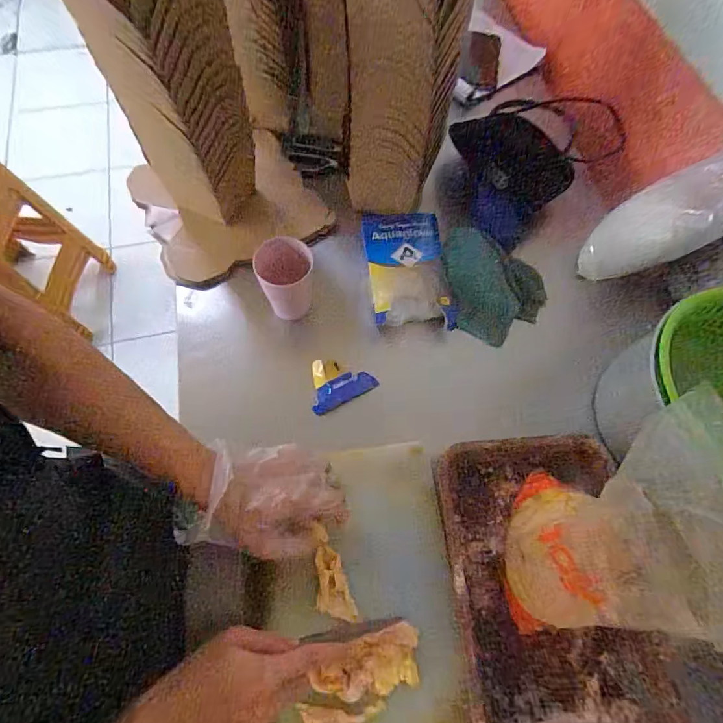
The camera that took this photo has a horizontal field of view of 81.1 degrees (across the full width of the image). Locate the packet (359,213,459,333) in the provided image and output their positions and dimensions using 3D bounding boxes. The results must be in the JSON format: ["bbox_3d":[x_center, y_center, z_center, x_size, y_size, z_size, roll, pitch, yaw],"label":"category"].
[{"bbox_3d":[0.063,-0.137,0.607,0.110,0.027,0.184,-6,68,-5],"label":"packet"}]

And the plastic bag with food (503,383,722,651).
[{"bbox_3d":[0.234,0.147,0.397,0.134,0.195,0.202,5,68,-1],"label":"plastic bag with food"}]

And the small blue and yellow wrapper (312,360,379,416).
[{"bbox_3d":[-0.022,0.033,0.559,0.083,0.022,0.068,0,68,-3],"label":"small blue and yellow wrapper"}]

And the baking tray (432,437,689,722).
[{"bbox_3d":[0.206,0.244,0.467,0.209,0.050,0.304,-4,68,-4],"label":"baking tray"}]

